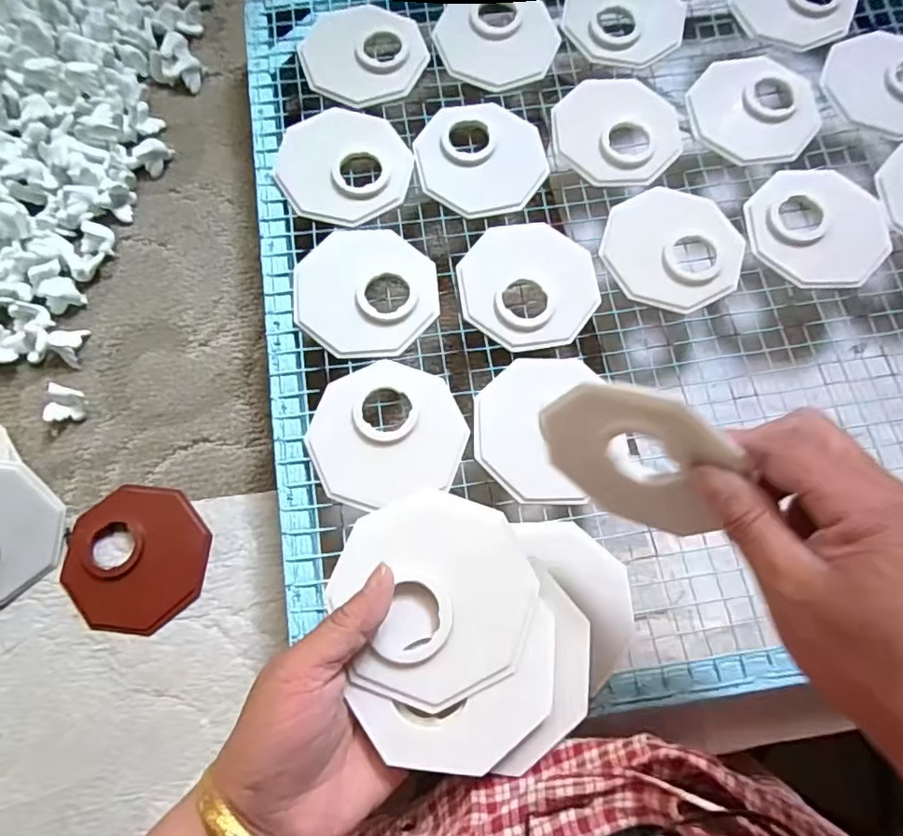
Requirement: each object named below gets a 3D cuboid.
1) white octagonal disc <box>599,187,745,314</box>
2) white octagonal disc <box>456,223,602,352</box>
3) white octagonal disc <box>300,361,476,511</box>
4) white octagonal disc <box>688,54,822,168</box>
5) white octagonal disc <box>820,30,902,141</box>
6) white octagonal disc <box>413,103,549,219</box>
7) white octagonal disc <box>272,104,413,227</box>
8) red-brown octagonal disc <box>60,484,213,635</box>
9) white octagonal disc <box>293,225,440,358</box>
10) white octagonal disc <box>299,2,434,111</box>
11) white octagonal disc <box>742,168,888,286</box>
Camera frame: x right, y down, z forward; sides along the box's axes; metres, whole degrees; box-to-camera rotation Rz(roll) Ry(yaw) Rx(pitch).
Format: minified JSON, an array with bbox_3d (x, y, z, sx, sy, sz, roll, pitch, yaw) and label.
[{"bbox_3d":[0.165,-0.129,0.438,0.099,0.005,0.099,-28,76,-8],"label":"white octagonal disc"},{"bbox_3d":[0.056,-0.098,0.429,0.099,0.005,0.098,32,76,9],"label":"white octagonal disc"},{"bbox_3d":[-0.043,0.008,0.393,0.100,0.008,0.095,-14,74,-5],"label":"white octagonal disc"},{"bbox_3d":[0.247,-0.250,0.474,0.106,0.014,0.099,-10,74,-3],"label":"white octagonal disc"},{"bbox_3d":[0.360,-0.276,0.478,0.096,0.012,0.096,-21,75,-7],"label":"white octagonal disc"},{"bbox_3d":[0.023,-0.207,0.461,0.100,0.007,0.102,-10,74,-3],"label":"white octagonal disc"},{"bbox_3d":[-0.083,-0.199,0.454,0.102,0.007,0.105,4,73,1],"label":"white octagonal disc"},{"bbox_3d":[-0.229,0.101,0.427,0.100,0.007,0.101,6,73,1],"label":"red-brown octagonal disc"},{"bbox_3d":[-0.062,-0.092,0.422,0.100,0.008,0.099,37,76,10],"label":"white octagonal disc"},{"bbox_3d":[-0.075,-0.305,0.485,0.100,0.007,0.100,-21,75,-7],"label":"white octagonal disc"},{"bbox_3d":[0.275,-0.144,0.440,0.099,0.009,0.094,41,77,11],"label":"white octagonal disc"}]

